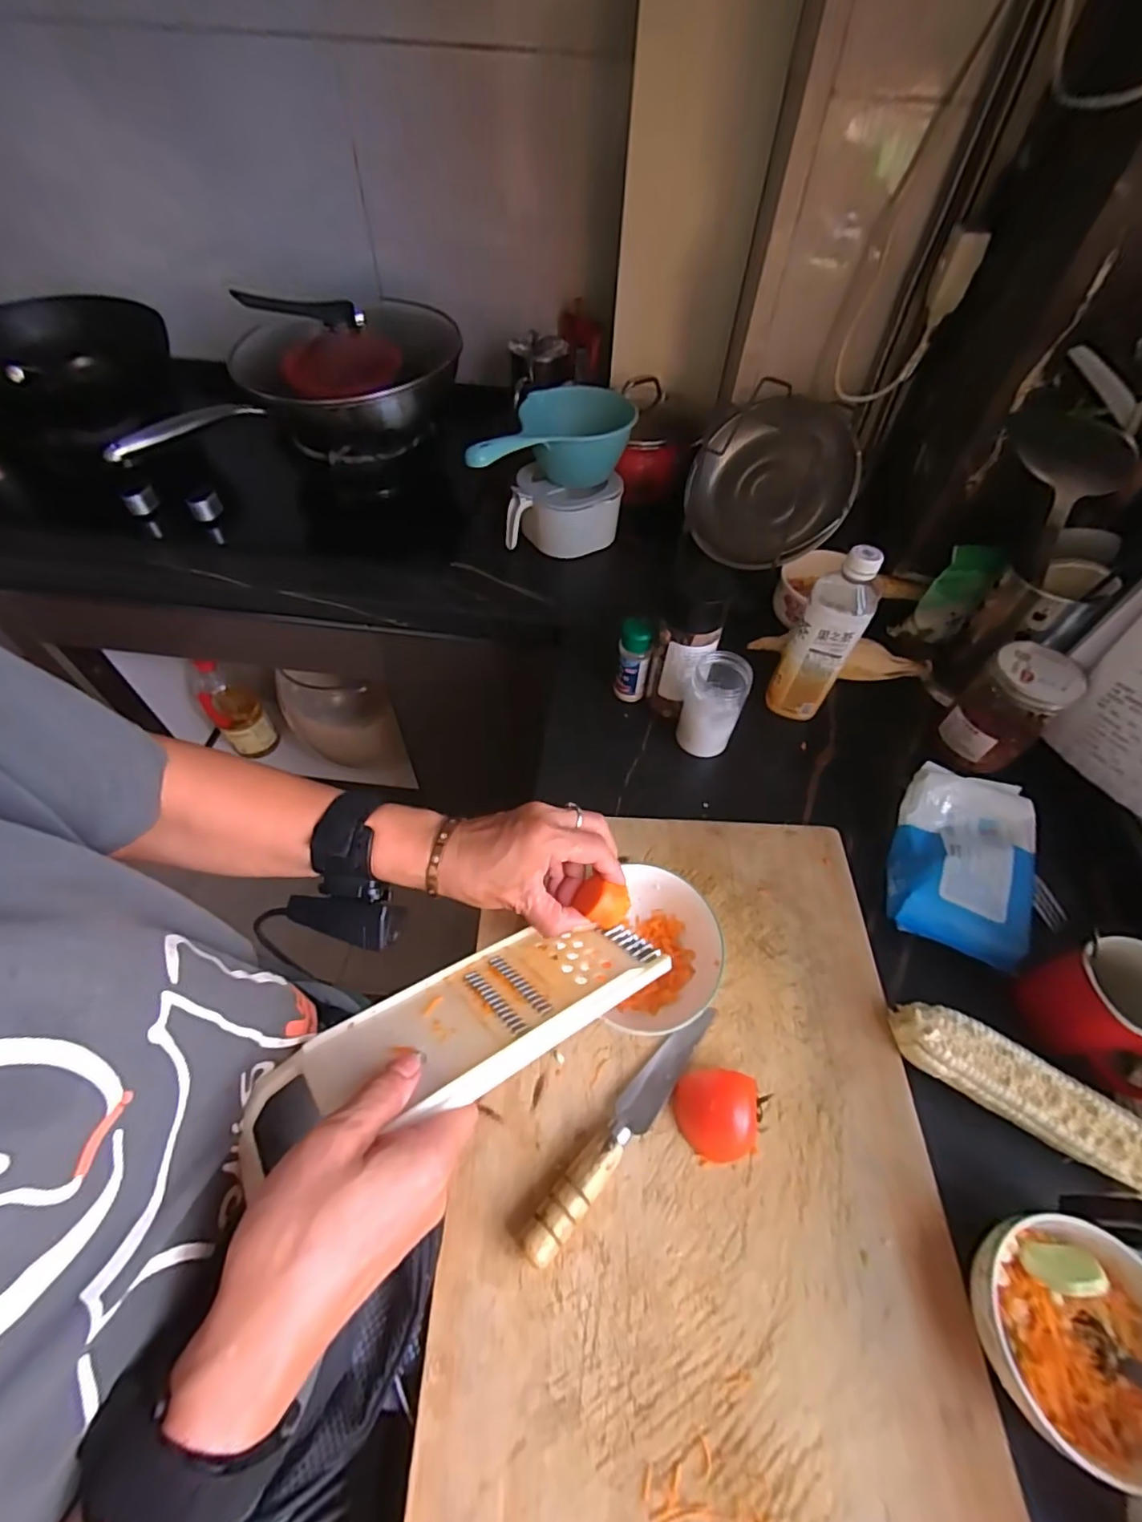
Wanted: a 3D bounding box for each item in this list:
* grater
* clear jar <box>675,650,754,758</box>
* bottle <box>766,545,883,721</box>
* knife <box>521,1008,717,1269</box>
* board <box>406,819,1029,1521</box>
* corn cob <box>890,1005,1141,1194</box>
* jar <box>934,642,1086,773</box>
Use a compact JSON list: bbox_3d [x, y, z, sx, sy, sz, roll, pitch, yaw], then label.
[{"bbox_3d":[-0.056,0.151,0.329,0.236,0.017,0.087,-17,23,-31],"label":"grater"},{"bbox_3d":[0.150,-0.059,0.610,0.055,0.097,0.059,1,56,-2],"label":"clear jar"},{"bbox_3d":[0.270,-0.134,0.607,0.061,0.198,0.061,27,59,15],"label":"bottle"},{"bbox_3d":[0.043,0.255,0.409,0.026,0.027,0.200,37,62,21],"label":"knife"},{"bbox_3d":[0.089,0.261,0.417,0.333,0.022,0.487,3,56,-1],"label":"board"},{"bbox_3d":[0.344,0.255,0.434,0.203,0.048,0.052,29,59,16],"label":"corn cob"},{"bbox_3d":[0.462,-0.053,0.611,0.081,0.118,0.083,1,56,-2],"label":"jar"}]

